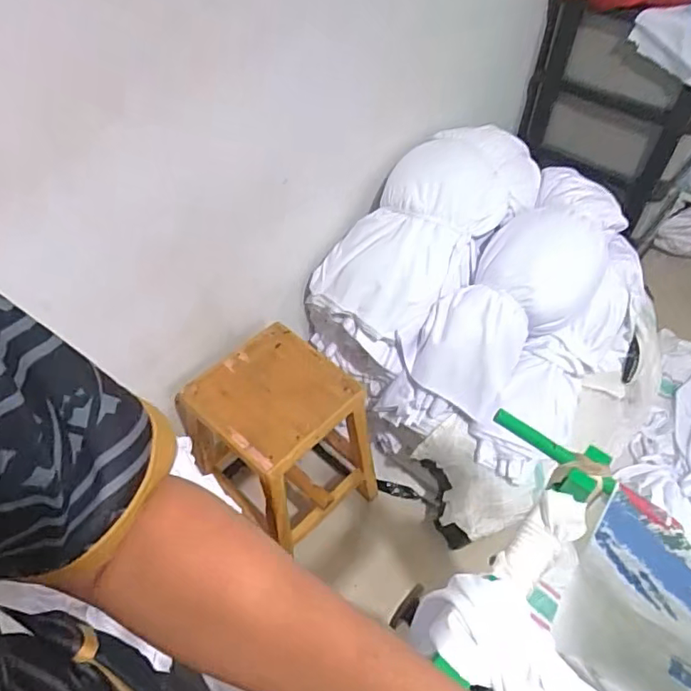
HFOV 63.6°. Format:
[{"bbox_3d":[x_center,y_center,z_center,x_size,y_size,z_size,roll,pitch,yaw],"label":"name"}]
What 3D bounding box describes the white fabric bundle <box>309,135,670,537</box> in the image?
[{"bbox_3d":[0.412,-0.061,1.463,0.736,0.675,0.717,-32,56,-23],"label":"white fabric bundle"}]

